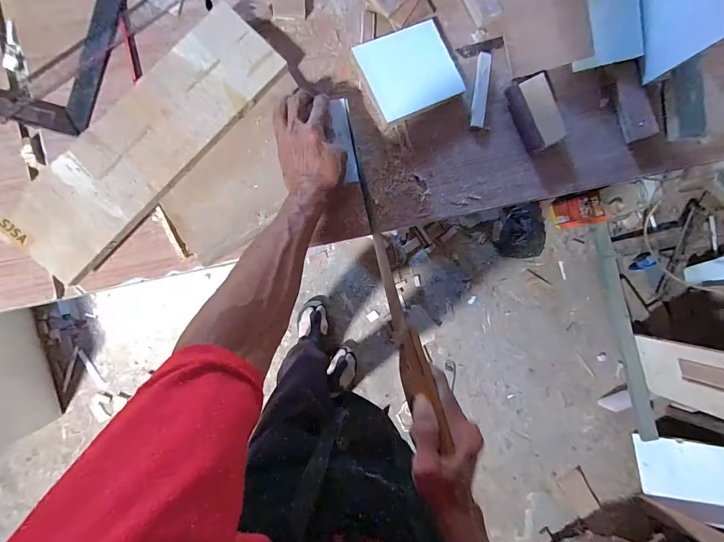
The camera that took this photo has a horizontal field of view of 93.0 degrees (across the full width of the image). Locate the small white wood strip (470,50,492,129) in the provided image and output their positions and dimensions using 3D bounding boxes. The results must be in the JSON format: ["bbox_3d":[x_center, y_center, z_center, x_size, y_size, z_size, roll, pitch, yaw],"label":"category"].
[{"bbox_3d":[0.174,-0.266,0.500,0.020,0.004,0.113,7,89,-6],"label":"small white wood strip"}]

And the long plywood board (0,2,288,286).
[{"bbox_3d":[-0.260,-0.162,0.419,0.113,0.010,0.370,42,85,-6],"label":"long plywood board"}]

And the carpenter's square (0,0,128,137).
[{"bbox_3d":[-0.371,-0.305,0.437,0.112,0.021,0.257,16,88,-6],"label":"carpenter's square"}]

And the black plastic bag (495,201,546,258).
[{"bbox_3d":[0.595,-0.147,1.256,0.195,0.057,0.192,-1,91,-7],"label":"black plastic bag"}]

